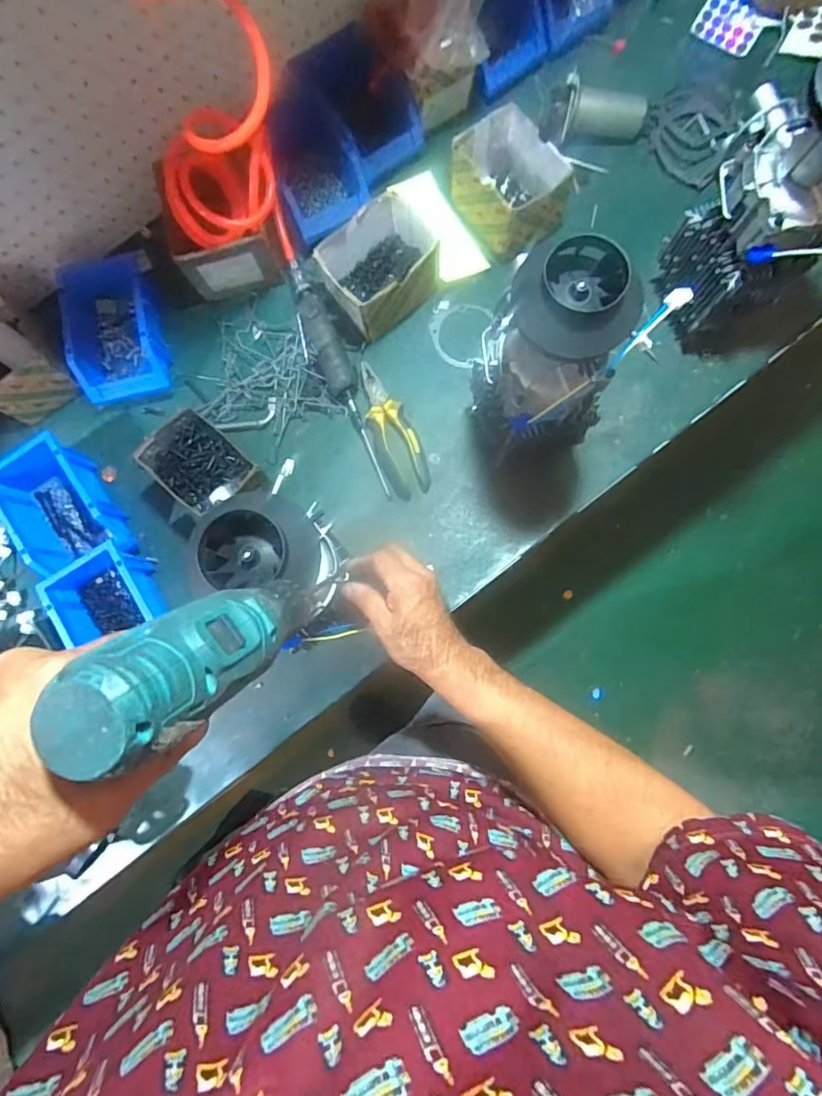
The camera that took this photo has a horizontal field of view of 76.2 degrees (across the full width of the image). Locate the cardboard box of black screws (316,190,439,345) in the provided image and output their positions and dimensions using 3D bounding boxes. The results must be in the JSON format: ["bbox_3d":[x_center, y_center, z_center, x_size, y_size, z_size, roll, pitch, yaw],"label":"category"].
[{"bbox_3d":[-0.044,-0.392,0.735,0.151,0.086,0.124,-39,85,-8],"label":"cardboard box of black screws"}]

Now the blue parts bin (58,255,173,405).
[{"bbox_3d":[-0.426,-0.321,0.759,0.123,0.080,0.201,-15,82,-5],"label":"blue parts bin"}]

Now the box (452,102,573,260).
[{"bbox_3d":[0.135,-0.511,0.748,0.109,0.105,0.153,-32,84,-7],"label":"box"}]

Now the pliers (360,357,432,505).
[{"bbox_3d":[-0.027,-0.169,0.748,0.058,0.015,0.200,-17,83,-5],"label":"pliers"}]

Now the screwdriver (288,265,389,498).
[{"bbox_3d":[-0.104,-0.259,0.740,0.050,0.035,0.326,-24,83,-6],"label":"screwdriver"}]

